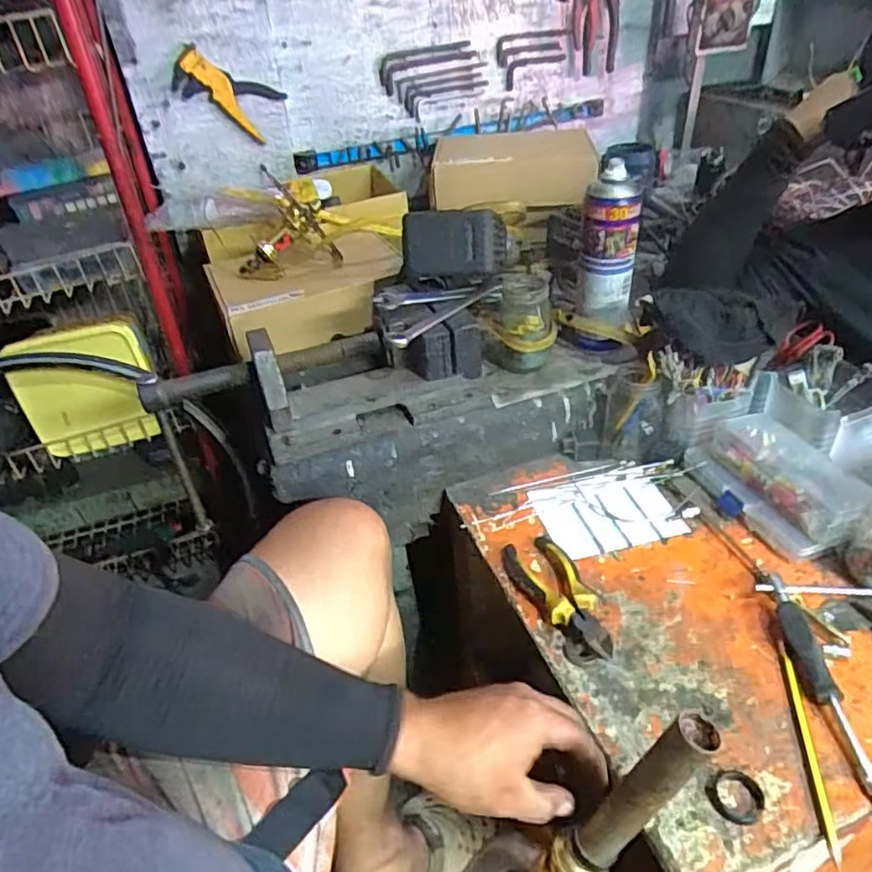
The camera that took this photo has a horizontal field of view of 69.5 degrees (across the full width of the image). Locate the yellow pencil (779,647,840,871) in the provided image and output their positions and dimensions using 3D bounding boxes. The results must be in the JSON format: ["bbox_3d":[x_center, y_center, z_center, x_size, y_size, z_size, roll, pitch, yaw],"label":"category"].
[{"bbox_3d":[0.283,0.233,0.478,0.009,0.010,0.165,5,40,12],"label":"yellow pencil"}]

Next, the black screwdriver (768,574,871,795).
[{"bbox_3d":[0.313,0.195,0.511,0.022,0.019,0.196,-2,39,3],"label":"black screwdriver"}]

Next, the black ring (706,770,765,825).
[{"bbox_3d":[0.216,0.259,0.451,0.038,0.004,0.035,-3,39,2],"label":"black ring"}]

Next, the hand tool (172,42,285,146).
[{"bbox_3d":[-0.342,-0.559,1.028,0.163,0.083,0.023,14,35,-38],"label":"hand tool"}]

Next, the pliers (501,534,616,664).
[{"bbox_3d":[0.118,0.147,0.589,0.058,0.027,0.150,-19,41,-17],"label":"pliers"}]

